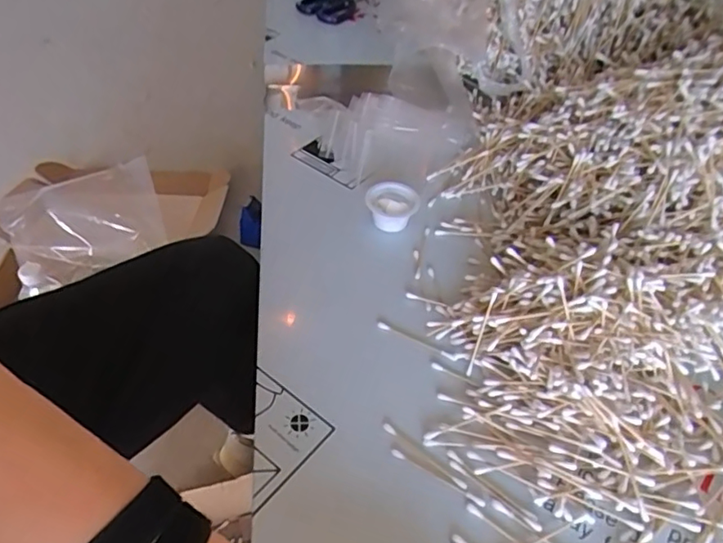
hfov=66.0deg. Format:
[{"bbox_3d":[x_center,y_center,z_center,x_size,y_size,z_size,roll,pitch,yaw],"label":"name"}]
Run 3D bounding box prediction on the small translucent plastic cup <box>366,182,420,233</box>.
[{"bbox_3d":[0.031,-0.066,0.573,0.053,0.029,0.047,13,48,8],"label":"small translucent plastic cup"}]

